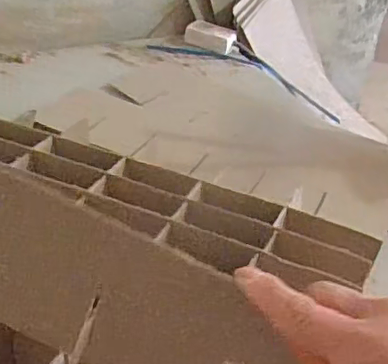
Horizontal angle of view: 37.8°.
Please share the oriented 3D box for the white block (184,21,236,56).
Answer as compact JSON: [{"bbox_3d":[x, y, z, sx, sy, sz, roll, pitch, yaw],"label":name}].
[{"bbox_3d":[0.029,-0.269,1.049,0.091,0.034,0.045,21,40,19],"label":"white block"}]

